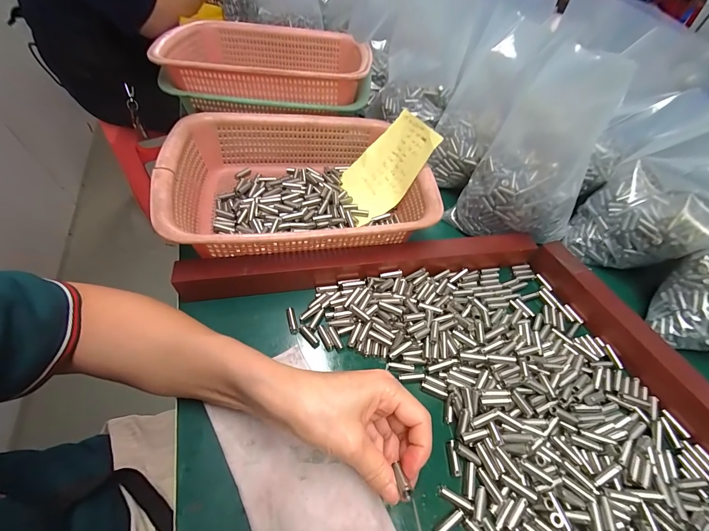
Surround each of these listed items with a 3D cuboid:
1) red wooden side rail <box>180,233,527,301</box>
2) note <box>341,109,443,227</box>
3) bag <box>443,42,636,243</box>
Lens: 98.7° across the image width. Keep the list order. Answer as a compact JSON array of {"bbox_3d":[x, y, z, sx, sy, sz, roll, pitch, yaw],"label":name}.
[{"bbox_3d":[0.022,-0.005,0.335,0.392,0.041,0.026,-6,54,-10],"label":"red wooden side rail"},{"bbox_3d":[0.045,-0.139,0.414,0.130,0.023,0.099,-44,58,19],"label":"note"},{"bbox_3d":[0.215,-0.116,0.351,0.099,0.189,0.121,-37,64,-27],"label":"bag"}]

